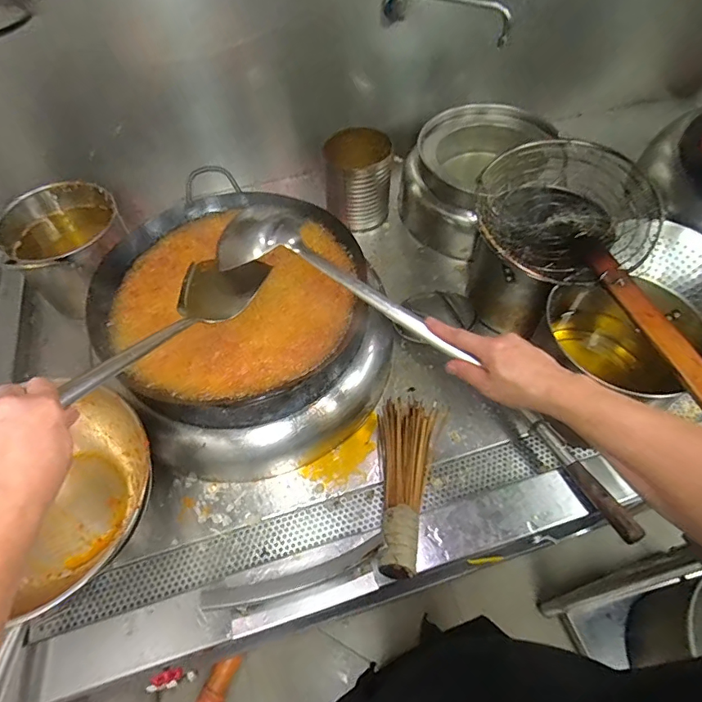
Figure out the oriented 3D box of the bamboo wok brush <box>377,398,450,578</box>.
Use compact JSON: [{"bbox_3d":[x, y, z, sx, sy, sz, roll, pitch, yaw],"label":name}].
[{"bbox_3d":[0.088,0.204,0.728,0.111,0.064,0.305,7,43,7],"label":"bamboo wok brush"}]

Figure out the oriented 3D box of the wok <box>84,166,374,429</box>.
[{"bbox_3d":[-0.191,-0.093,0.794,0.428,0.103,0.439,-1,56,2],"label":"wok"}]

